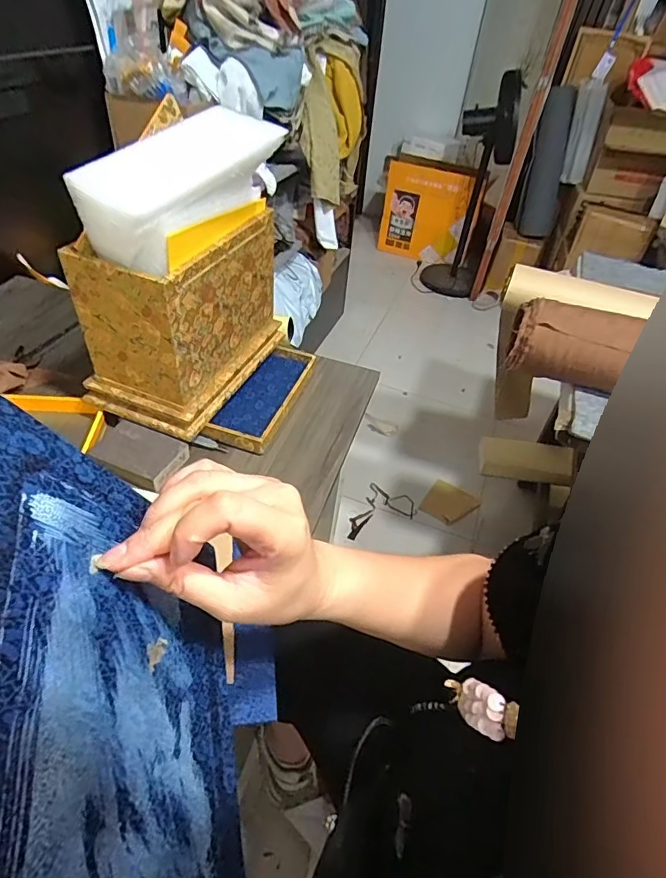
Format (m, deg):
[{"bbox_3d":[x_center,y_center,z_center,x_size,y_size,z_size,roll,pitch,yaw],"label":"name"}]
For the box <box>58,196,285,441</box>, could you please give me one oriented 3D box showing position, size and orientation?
[{"bbox_3d":[-0.191,-0.166,0.636,0.147,0.235,0.240,20,45,12],"label":"box"}]

